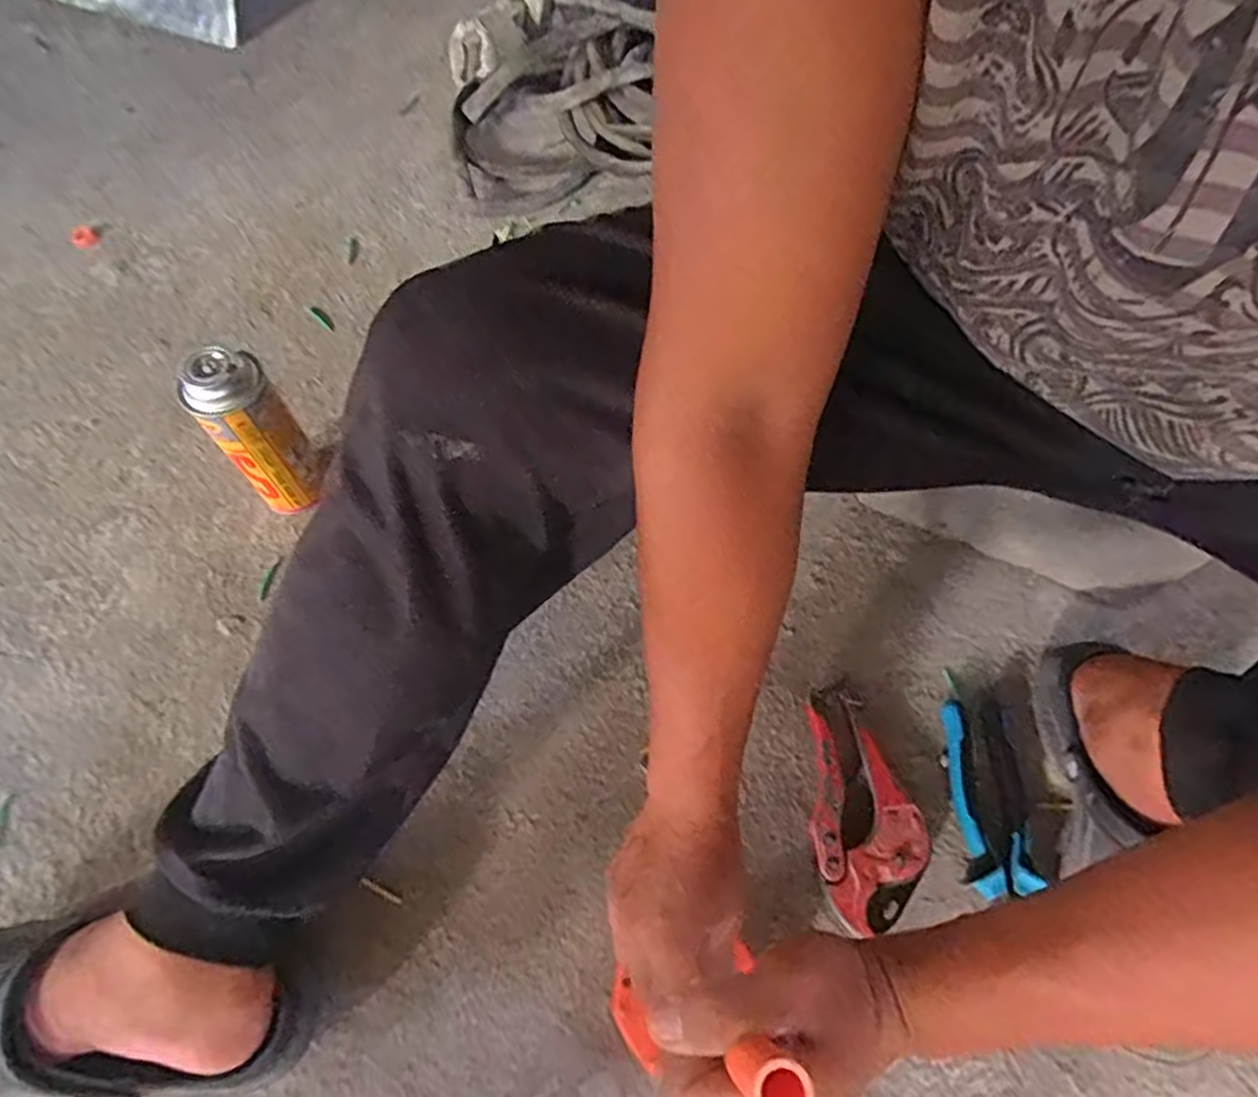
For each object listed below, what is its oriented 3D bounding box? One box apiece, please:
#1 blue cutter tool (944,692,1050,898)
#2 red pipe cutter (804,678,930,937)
[{"bbox_3d":[0.293,0.191,0.600,0.062,0.029,0.149,3,63,1],"label":"blue cutter tool"},{"bbox_3d":[0.187,0.201,0.596,0.084,0.024,0.180,1,63,0],"label":"red pipe cutter"}]

